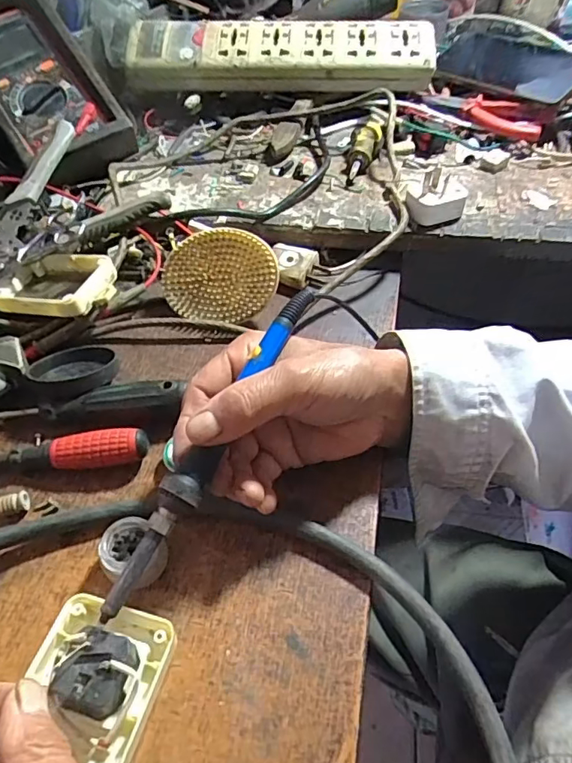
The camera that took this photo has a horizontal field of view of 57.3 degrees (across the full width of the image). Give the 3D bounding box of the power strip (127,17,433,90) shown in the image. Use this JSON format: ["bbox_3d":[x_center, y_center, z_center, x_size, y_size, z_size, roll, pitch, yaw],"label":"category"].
[{"bbox_3d":[-0.007,-0.385,0.619,0.352,0.054,0.092,-2,51,0],"label":"power strip"}]

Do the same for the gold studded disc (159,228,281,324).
[{"bbox_3d":[-0.053,-0.086,0.425,0.091,0.009,0.073,7,95,6],"label":"gold studded disc"}]

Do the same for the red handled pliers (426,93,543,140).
[{"bbox_3d":[0.220,-0.300,0.583,0.134,0.019,0.041,26,56,21],"label":"red handled pliers"}]

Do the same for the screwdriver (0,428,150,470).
[{"bbox_3d":[-0.159,0.048,0.330,0.142,0.019,0.021,-5,51,-3],"label":"screwdriver"}]

